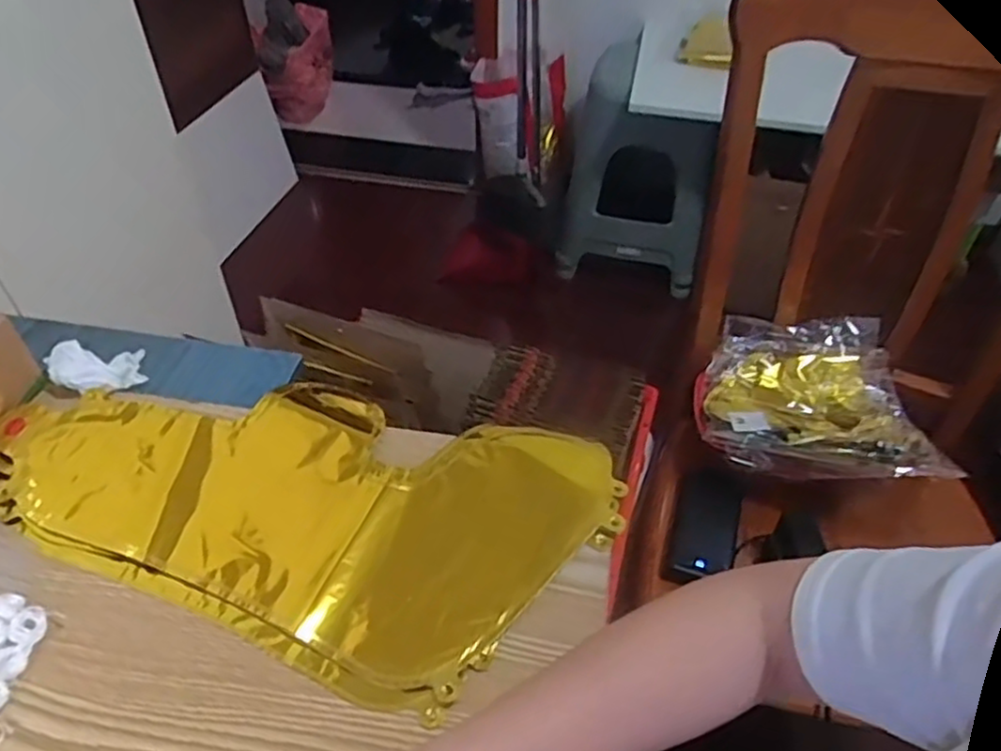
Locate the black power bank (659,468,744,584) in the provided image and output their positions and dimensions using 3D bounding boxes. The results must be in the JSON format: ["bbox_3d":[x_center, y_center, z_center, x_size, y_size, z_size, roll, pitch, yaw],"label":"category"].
[{"bbox_3d":[0.244,0.181,0.868,0.077,0.017,0.155,15,47,14],"label":"black power bank"}]

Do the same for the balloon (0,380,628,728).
[{"bbox_3d":[-0.144,0.085,0.495,0.425,0.014,0.218,10,46,9],"label":"balloon"}]

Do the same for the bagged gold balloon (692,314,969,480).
[{"bbox_3d":[0.392,0.028,0.917,0.266,0.065,0.255,10,46,9],"label":"bagged gold balloon"}]

